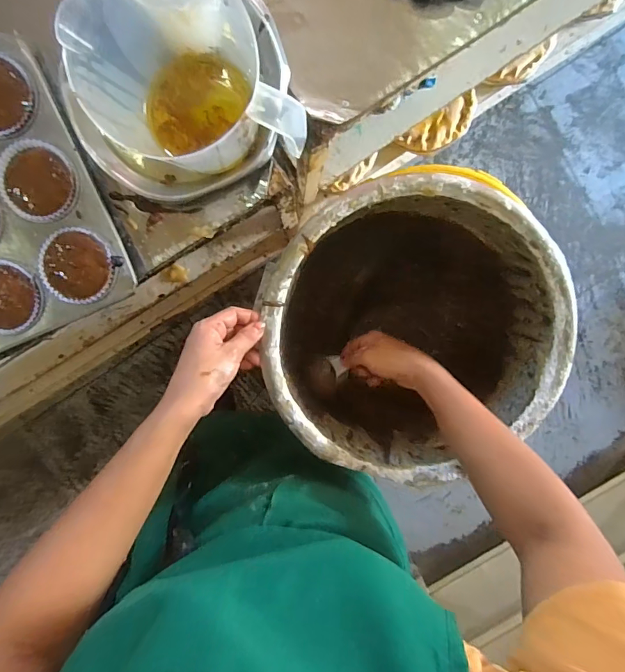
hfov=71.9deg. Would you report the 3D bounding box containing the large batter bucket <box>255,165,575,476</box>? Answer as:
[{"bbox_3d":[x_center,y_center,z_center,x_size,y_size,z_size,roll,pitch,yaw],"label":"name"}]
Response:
[{"bbox_3d":[0.108,-0.018,0.644,0.334,0.351,0.331,0,96,-4],"label":"large batter bucket"}]

